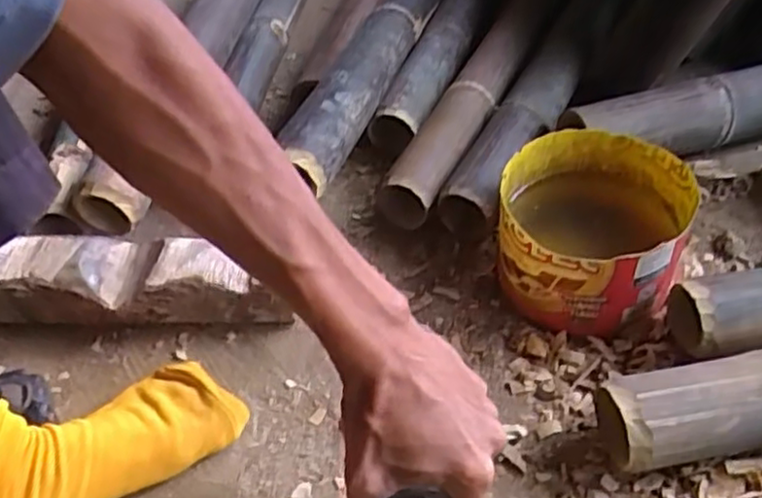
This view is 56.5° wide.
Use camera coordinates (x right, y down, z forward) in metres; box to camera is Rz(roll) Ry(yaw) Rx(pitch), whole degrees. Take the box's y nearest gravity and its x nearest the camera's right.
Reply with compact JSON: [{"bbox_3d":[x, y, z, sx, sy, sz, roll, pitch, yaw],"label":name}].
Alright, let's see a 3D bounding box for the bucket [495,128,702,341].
[{"bbox_3d":[0.166,-0.010,0.572,0.137,0.104,0.137,-2,46,2],"label":"bucket"}]

